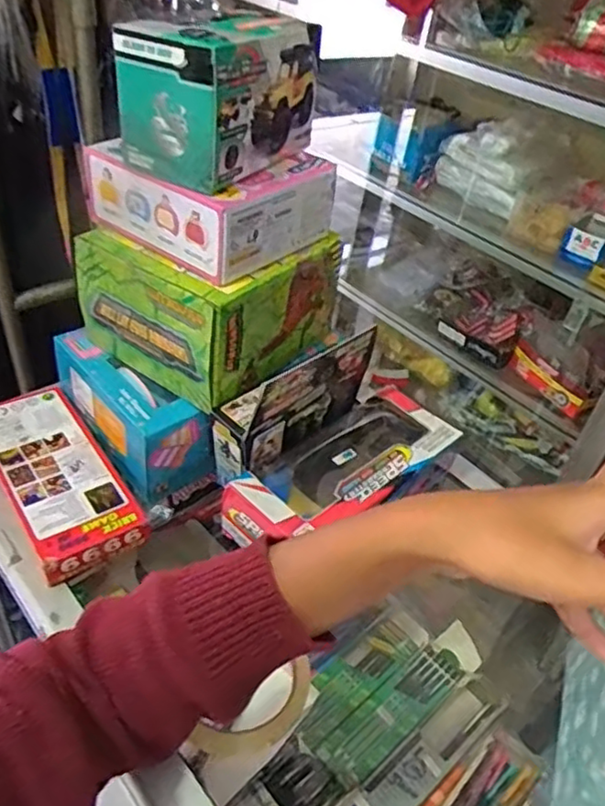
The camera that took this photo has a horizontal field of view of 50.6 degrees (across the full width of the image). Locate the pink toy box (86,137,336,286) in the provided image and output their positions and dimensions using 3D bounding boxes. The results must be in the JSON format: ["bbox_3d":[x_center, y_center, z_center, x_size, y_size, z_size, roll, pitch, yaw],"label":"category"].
[{"bbox_3d":[-0.070,-0.163,0.493,0.138,0.055,0.133,32,47,25],"label":"pink toy box"}]

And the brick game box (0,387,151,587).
[{"bbox_3d":[-0.197,0.056,0.509,0.076,0.023,0.180,-23,50,-30],"label":"brick game box"}]

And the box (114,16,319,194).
[{"bbox_3d":[-0.058,-0.219,0.447,0.081,0.088,0.133,25,44,19],"label":"box"}]

